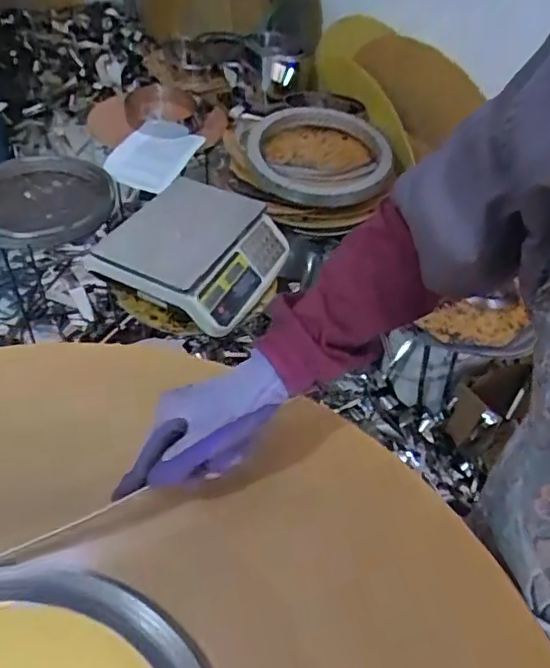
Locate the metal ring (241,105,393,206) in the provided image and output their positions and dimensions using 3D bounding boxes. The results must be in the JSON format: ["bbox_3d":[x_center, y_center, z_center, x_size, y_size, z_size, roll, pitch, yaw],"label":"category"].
[{"bbox_3d":[0.107,-0.473,1.455,0.375,0.068,0.397,0,47,-6],"label":"metal ring"}]

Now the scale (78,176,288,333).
[{"bbox_3d":[-0.156,-0.191,1.241,0.317,0.112,0.360,21,48,14],"label":"scale"}]

